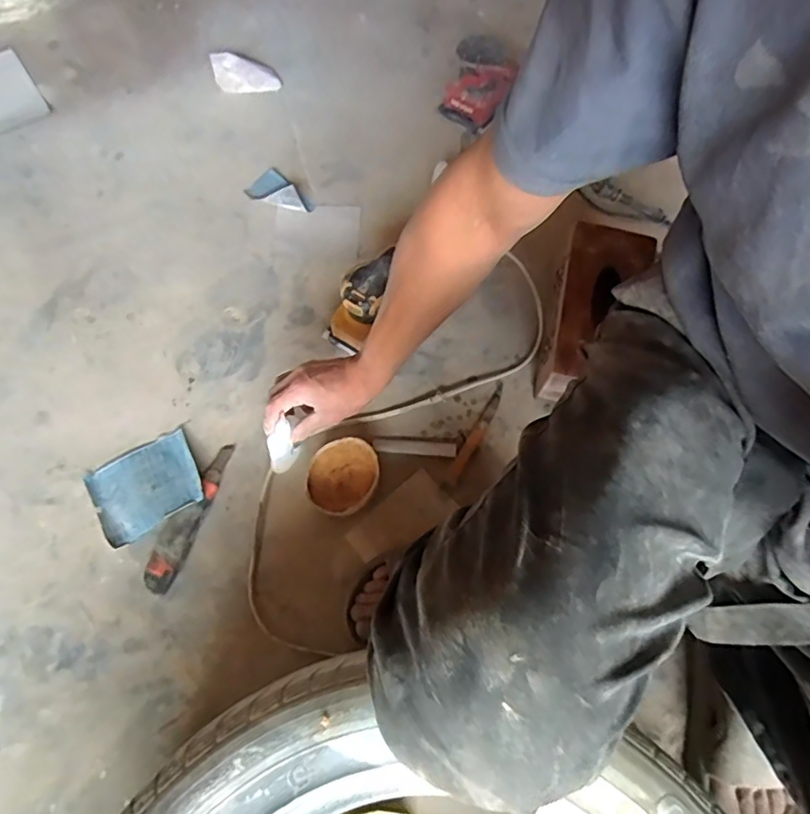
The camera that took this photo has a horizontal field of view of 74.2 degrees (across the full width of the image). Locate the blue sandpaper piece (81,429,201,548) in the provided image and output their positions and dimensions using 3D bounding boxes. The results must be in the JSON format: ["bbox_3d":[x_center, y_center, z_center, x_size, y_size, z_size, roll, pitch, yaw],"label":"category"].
[{"bbox_3d":[-0.341,0.102,0.706,0.134,0.010,0.116,-31,65,-9],"label":"blue sandpaper piece"}]

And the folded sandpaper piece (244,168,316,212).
[{"bbox_3d":[-0.214,-0.357,0.906,0.067,0.028,0.106,-43,76,-16],"label":"folded sandpaper piece"}]

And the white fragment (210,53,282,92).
[{"bbox_3d":[-0.293,-0.616,0.994,0.120,0.048,0.066,-8,70,-5],"label":"white fragment"}]

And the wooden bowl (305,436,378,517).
[{"bbox_3d":[-0.082,0.091,0.699,0.087,0.031,0.103,13,69,3],"label":"wooden bowl"}]

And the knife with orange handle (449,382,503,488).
[{"bbox_3d":[0.104,0.032,0.744,0.018,0.011,0.172,29,71,9],"label":"knife with orange handle"}]

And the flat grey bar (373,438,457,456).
[{"bbox_3d":[0.014,0.055,0.731,0.111,0.004,0.020,3,69,-1],"label":"flat grey bar"}]

